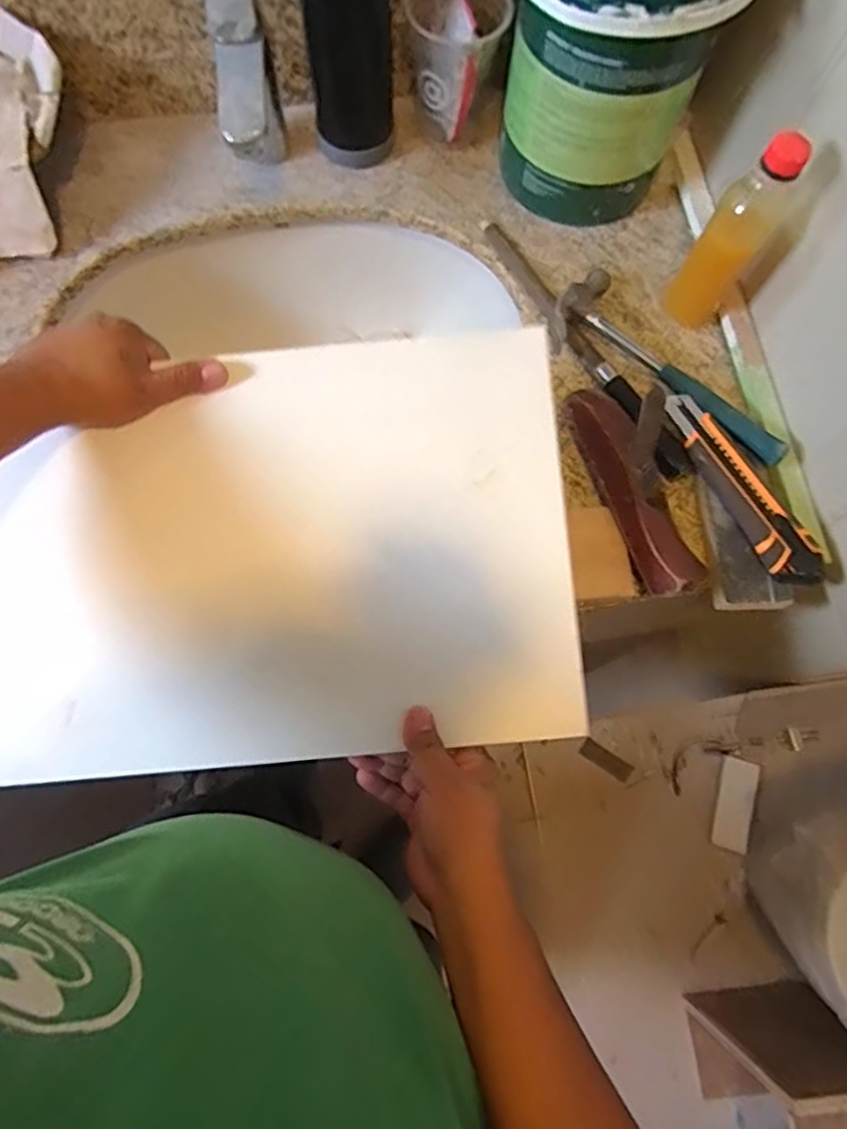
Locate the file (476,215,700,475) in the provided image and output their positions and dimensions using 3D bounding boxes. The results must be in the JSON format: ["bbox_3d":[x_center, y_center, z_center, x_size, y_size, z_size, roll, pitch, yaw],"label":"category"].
[{"bbox_3d":[0.149,-0.213,0.600,0.024,0.026,0.322,-30,77,-10],"label":"file"}]

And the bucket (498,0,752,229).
[{"bbox_3d":[0.169,-0.456,0.567,0.174,0.218,0.193,20,74,4],"label":"bucket"}]

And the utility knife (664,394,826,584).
[{"bbox_3d":[0.272,-0.066,0.542,0.048,0.018,0.190,-28,76,-10],"label":"utility knife"}]

